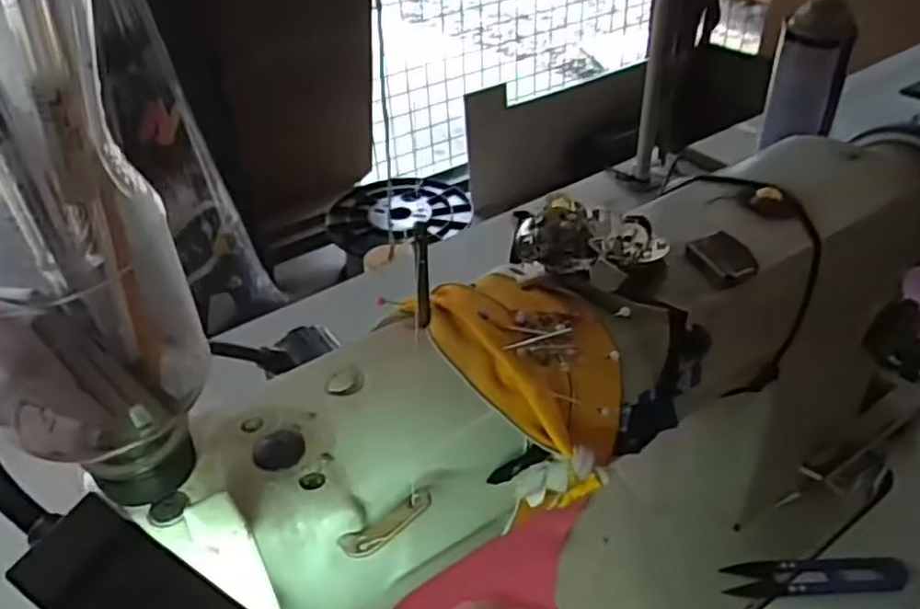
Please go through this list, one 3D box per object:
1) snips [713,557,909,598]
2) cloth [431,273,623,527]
[{"bbox_3d":[0.209,0.156,0.429,0.098,0.014,0.023,0,37,0],"label":"snips"},{"bbox_3d":[0.027,0.028,0.296,0.062,0.052,0.091,-22,43,-21],"label":"cloth"}]

